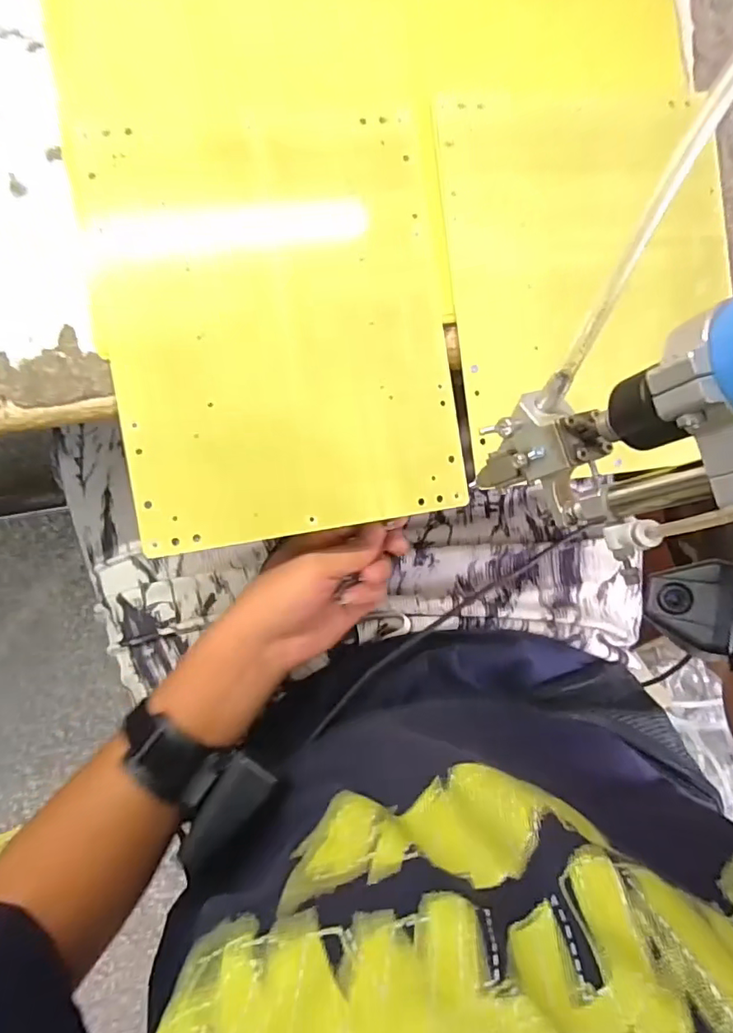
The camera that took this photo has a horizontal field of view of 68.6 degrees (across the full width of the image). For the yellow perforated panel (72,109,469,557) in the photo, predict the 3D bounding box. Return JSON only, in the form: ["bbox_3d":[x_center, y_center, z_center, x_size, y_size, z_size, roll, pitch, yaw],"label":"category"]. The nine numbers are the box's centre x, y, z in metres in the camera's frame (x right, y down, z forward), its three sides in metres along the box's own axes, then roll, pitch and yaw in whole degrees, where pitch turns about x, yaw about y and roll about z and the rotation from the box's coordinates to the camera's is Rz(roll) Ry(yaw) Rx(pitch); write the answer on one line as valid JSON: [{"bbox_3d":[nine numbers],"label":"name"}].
[{"bbox_3d":[-0.049,-0.111,0.317,0.192,0.007,0.240,-9,92,-9],"label":"yellow perforated panel"}]

